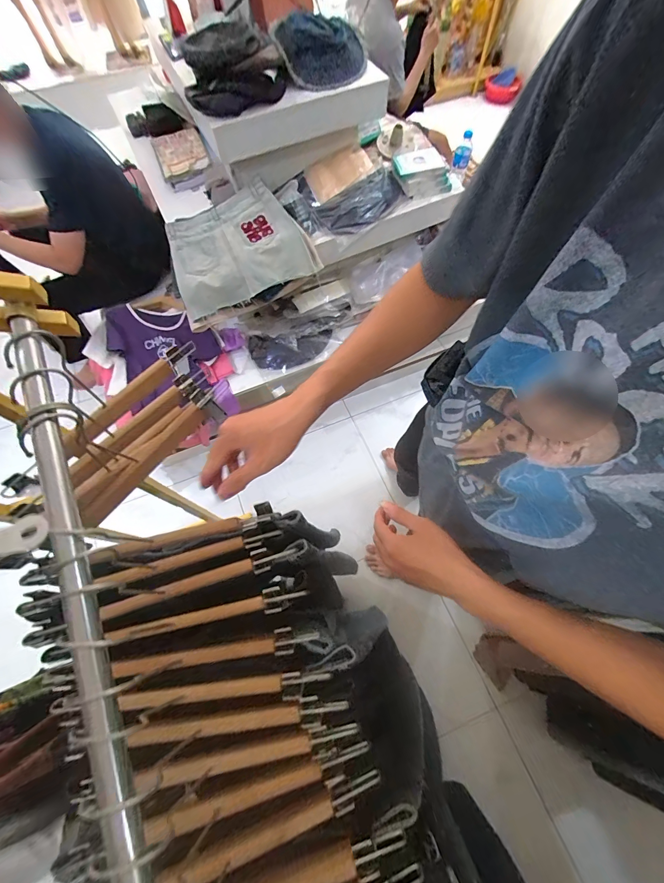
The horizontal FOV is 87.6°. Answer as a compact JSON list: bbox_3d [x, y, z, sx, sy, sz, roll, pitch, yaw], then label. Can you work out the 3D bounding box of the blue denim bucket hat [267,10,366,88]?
[{"bbox_3d":[-0.031,-1.058,0.942,0.229,0.101,0.137,-30,68,-11],"label":"blue denim bucket hat"}]

